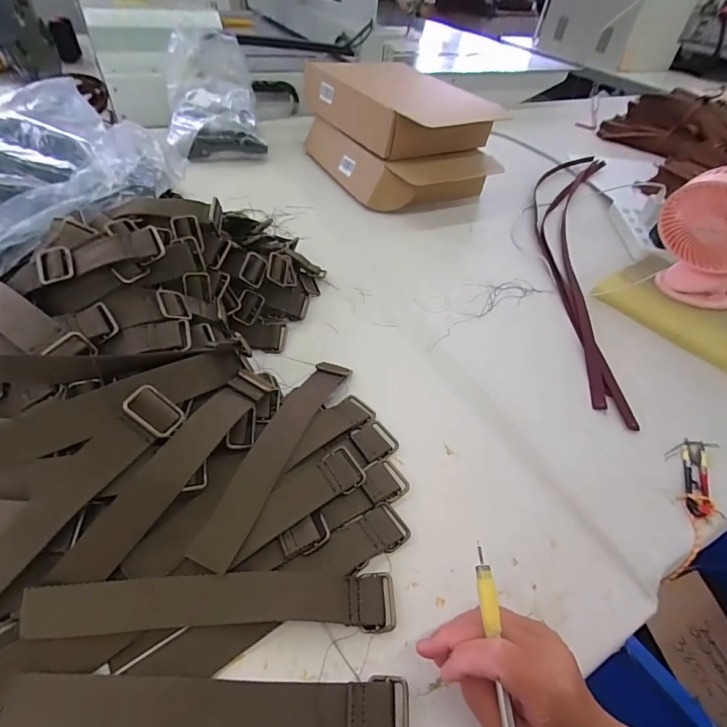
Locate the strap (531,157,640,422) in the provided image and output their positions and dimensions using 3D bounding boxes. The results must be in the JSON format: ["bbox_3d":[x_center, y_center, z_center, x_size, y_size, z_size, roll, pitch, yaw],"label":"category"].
[{"bbox_3d":[0.386,-0.231,0.757,0.144,0.015,0.833,17,50,10],"label":"strap"}]

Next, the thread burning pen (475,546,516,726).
[{"bbox_3d":[0.087,0.192,0.260,0.011,0.007,0.132,-2,67,-7],"label":"thread burning pen"}]

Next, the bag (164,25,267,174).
[{"bbox_3d":[-0.331,-0.572,0.882,0.195,0.179,0.222,-11,51,-14],"label":"bag"}]

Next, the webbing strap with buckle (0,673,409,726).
[{"bbox_3d":[-0.104,0.239,0.283,0.268,0.013,0.038,4,49,-2],"label":"webbing strap with buckle"}]

